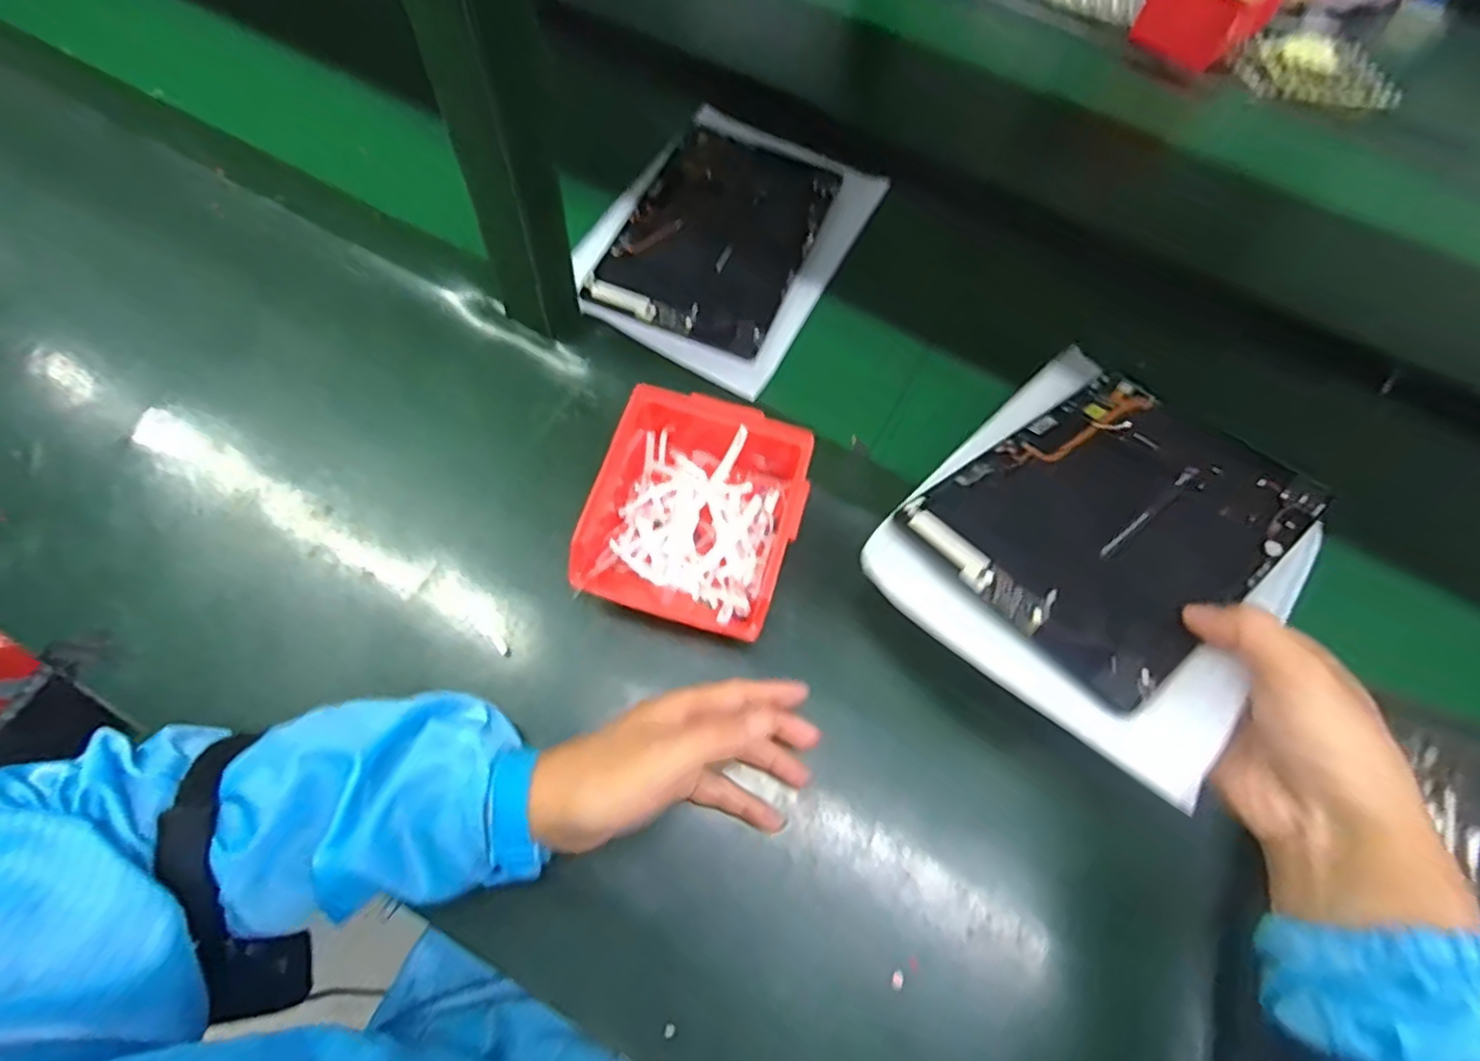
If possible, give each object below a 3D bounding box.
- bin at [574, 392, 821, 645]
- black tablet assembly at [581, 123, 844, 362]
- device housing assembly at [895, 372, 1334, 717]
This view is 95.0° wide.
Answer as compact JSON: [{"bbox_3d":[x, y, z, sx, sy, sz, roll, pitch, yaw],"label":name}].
[{"bbox_3d":[-0.027,-0.010,0.436,0.125,0.060,0.142,18,66,3],"label":"bin"},{"bbox_3d":[-0.016,-0.259,0.585,0.151,0.014,0.227,22,67,4],"label":"black tablet assembly"},{"bbox_3d":[0.225,-0.013,0.403,0.233,0.008,0.152,-32,59,-24],"label":"device housing assembly"}]

